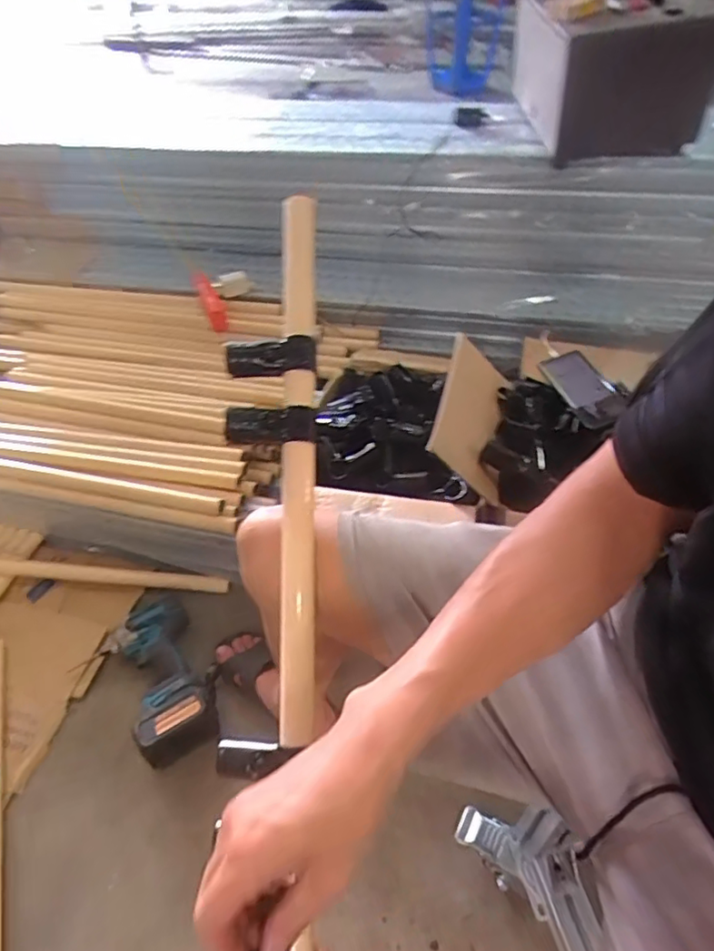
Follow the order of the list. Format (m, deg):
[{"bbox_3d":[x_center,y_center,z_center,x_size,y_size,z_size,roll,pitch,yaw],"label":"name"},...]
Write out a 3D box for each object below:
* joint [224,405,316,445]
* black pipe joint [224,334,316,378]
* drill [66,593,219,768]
[{"bbox_3d":[-0.076,-0.044,0.518,0.077,0.025,0.030,-12,46,-9],"label":"joint"},{"bbox_3d":[-0.078,-0.106,0.538,0.079,0.031,0.027,-10,45,-7],"label":"black pipe joint"},{"bbox_3d":[-0.327,0.316,0.940,0.171,0.076,0.265,-26,49,-21],"label":"drill"}]

